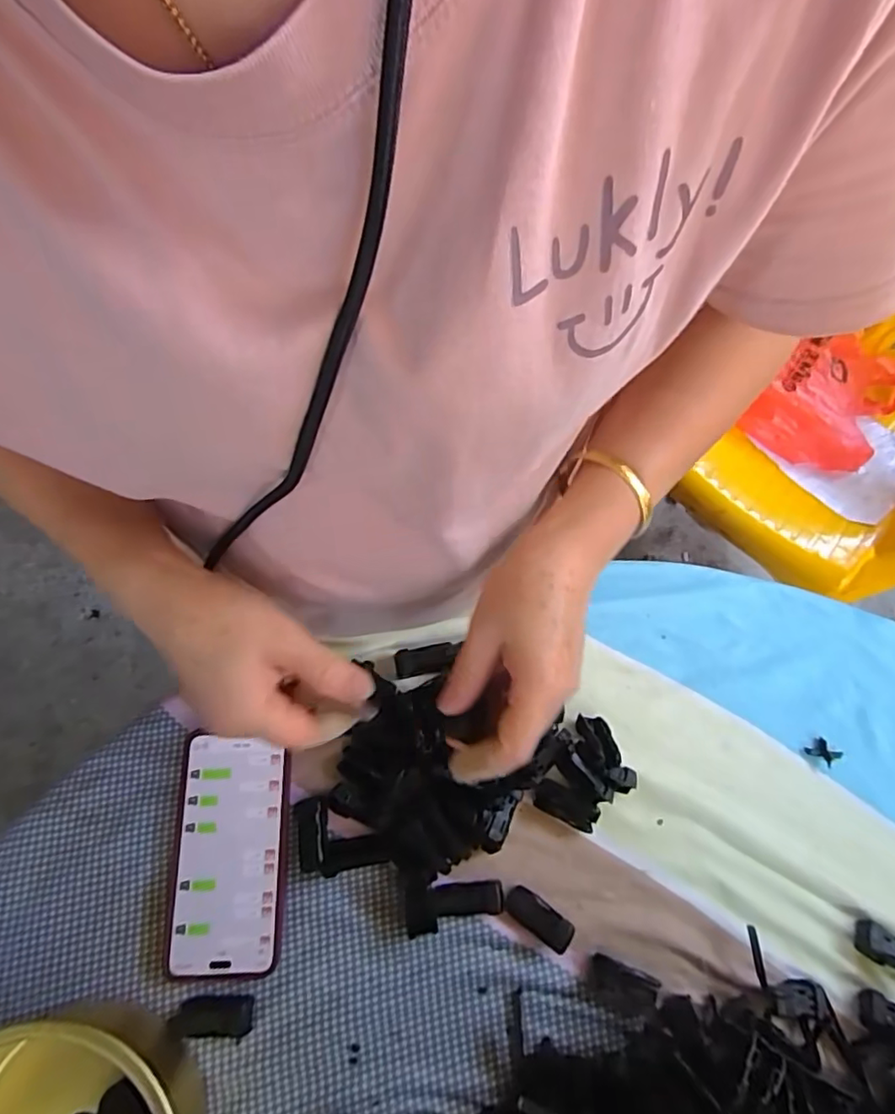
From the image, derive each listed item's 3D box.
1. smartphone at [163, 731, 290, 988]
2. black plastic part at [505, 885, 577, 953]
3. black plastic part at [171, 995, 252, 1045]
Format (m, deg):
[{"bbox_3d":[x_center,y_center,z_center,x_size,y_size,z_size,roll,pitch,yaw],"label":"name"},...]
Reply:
[{"bbox_3d":[-0.153,0.207,0.411,0.078,0.016,0.150,0,71,-1],"label":"smartphone"},{"bbox_3d":[0.063,0.247,0.399,0.048,0.013,0.022,35,74,10],"label":"black plastic part"},{"bbox_3d":[-0.155,0.302,0.383,0.052,0.007,0.026,-2,71,-2],"label":"black plastic part"}]

